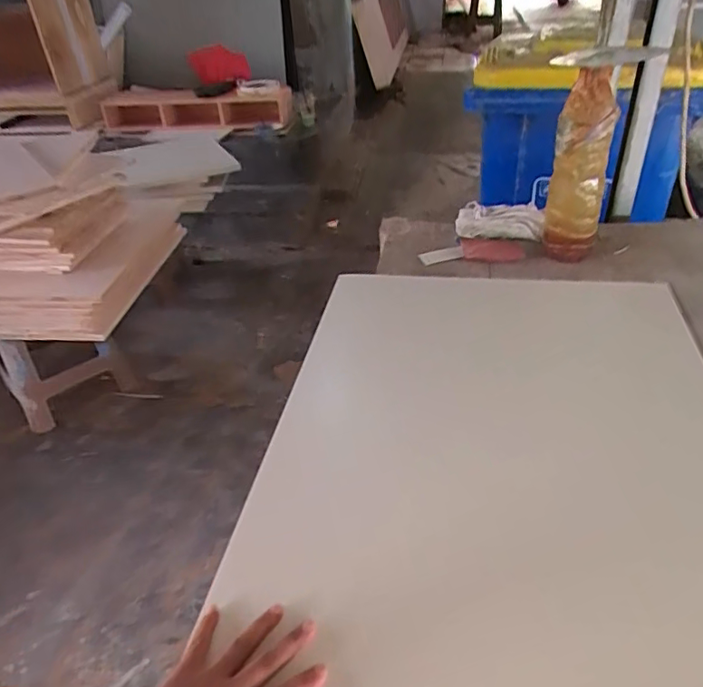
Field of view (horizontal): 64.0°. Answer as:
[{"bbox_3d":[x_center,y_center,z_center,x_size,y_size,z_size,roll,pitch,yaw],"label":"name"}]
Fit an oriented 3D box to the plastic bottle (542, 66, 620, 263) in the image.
[{"bbox_3d":[0.378,-0.286,0.937,0.086,0.312,0.073,10,38,18],"label":"plastic bottle"}]

